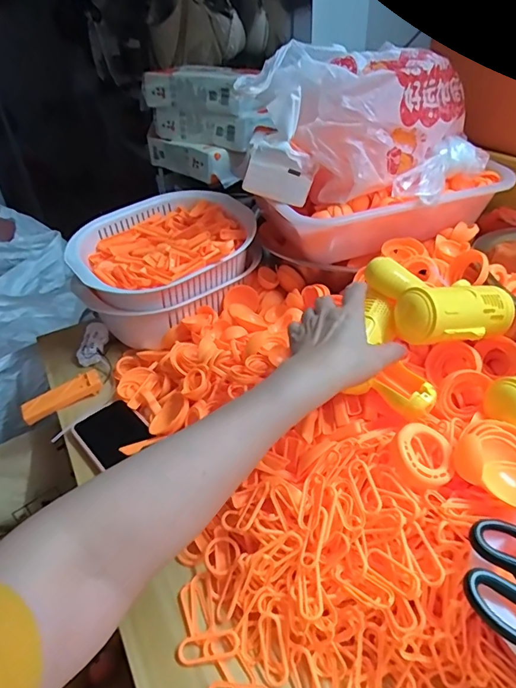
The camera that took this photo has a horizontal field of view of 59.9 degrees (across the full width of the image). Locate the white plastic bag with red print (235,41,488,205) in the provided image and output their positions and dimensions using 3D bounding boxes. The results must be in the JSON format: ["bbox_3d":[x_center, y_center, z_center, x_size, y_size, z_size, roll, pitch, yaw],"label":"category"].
[{"bbox_3d":[0.152,-0.302,0.605,0.344,0.212,0.095,0,-5,-10],"label":"white plastic bag with red print"}]

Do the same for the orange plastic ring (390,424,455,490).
[{"bbox_3d":[0.146,0.100,0.405,0.059,0.024,0.059,9,54,-13],"label":"orange plastic ring"}]

